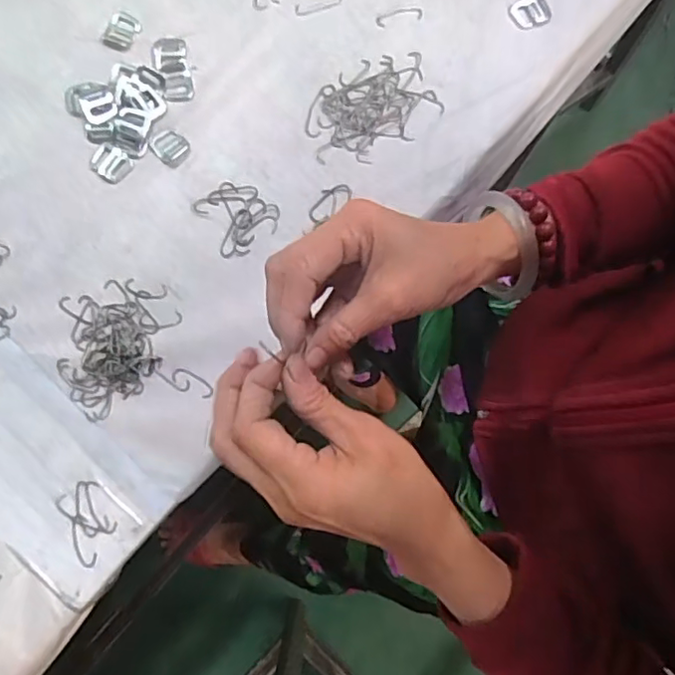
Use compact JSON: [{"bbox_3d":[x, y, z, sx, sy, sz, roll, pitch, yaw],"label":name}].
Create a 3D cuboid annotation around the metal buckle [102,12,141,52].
[{"bbox_3d":[-0.186,-0.263,0.504,0.029,0.006,0.032,28,79,5],"label":"metal buckle"}]

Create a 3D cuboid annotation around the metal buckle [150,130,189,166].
[{"bbox_3d":[-0.138,-0.157,0.482,0.032,0.004,0.025,41,81,7],"label":"metal buckle"}]

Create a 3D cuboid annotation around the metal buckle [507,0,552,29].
[{"bbox_3d":[0.166,-0.283,0.511,0.033,0.005,0.033,0,88,5],"label":"metal buckle"}]

